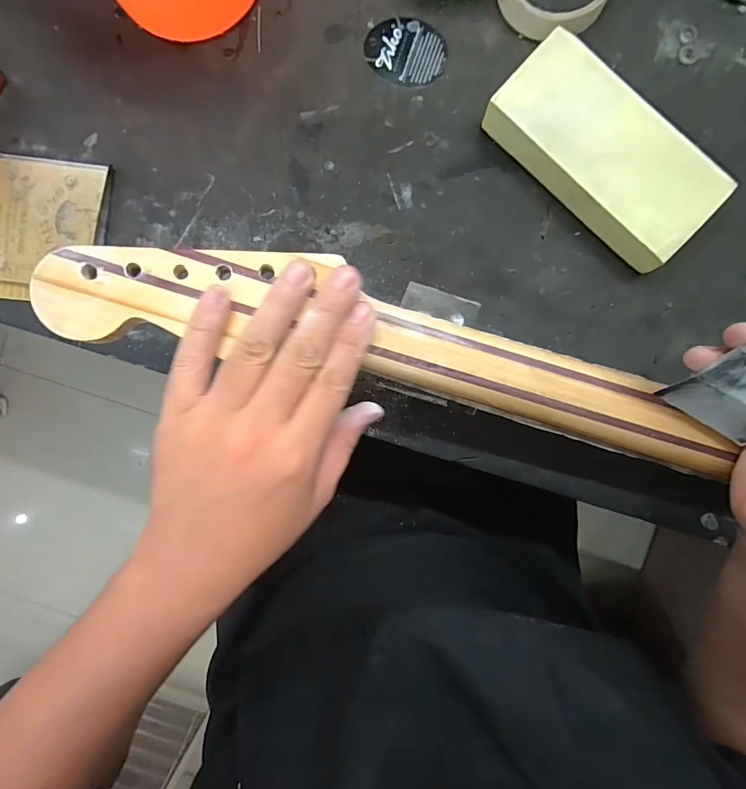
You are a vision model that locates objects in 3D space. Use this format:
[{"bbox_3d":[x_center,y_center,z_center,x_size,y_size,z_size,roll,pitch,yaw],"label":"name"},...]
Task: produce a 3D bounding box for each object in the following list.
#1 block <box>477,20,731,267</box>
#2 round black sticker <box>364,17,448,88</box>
[{"bbox_3d":[0.168,-0.174,0.293,0.170,0.034,0.084,44,92,1],"label":"block"},{"bbox_3d":[0.026,-0.272,0.316,0.062,0.004,0.052,-3,91,2],"label":"round black sticker"}]

